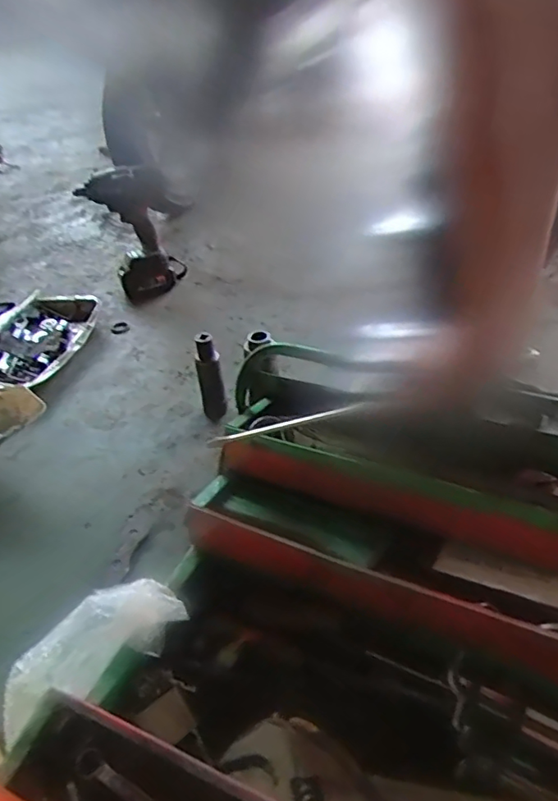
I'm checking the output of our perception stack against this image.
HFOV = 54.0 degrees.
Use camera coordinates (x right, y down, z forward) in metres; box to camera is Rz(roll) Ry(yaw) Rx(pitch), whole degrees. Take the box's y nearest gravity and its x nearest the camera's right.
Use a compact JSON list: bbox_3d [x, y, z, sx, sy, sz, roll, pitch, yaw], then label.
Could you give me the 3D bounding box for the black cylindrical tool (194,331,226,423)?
[{"bbox_3d":[-0.105,-0.031,0.841,0.037,0.145,0.036,-12,39,-9],"label":"black cylindrical tool"}]

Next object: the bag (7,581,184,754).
[{"bbox_3d":[-0.168,0.217,0.474,0.191,0.049,0.064,-35,42,0],"label":"bag"}]

